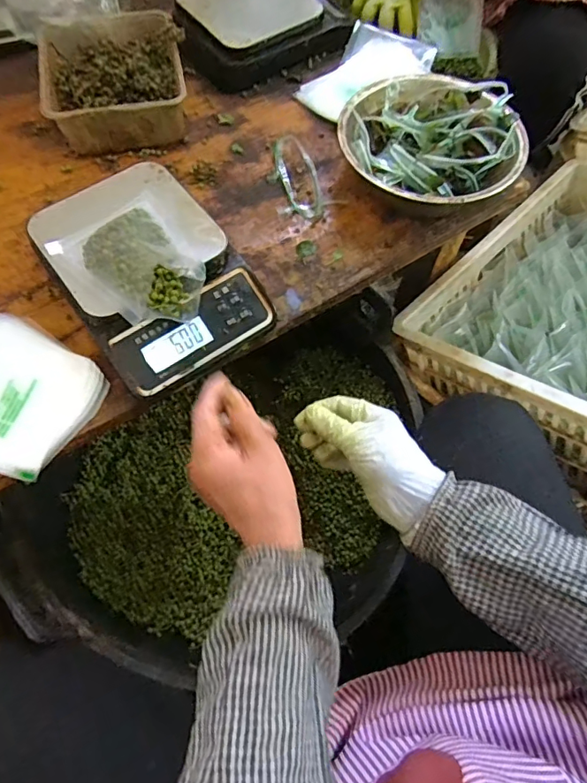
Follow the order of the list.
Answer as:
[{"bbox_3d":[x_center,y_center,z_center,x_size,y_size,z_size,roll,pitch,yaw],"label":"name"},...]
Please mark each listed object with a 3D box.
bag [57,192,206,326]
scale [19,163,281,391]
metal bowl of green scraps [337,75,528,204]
[{"bbox_3d":[-0.132,-0.120,0.425,0.093,0.053,0.140,-34,72,-17],"label":"bag"},{"bbox_3d":[-0.135,-0.111,0.479,0.152,0.053,0.212,-35,72,-17],"label":"scale"},{"bbox_3d":[0.140,-0.248,0.542,0.180,0.069,0.170,1,65,-2],"label":"metal bowl of green scraps"}]

